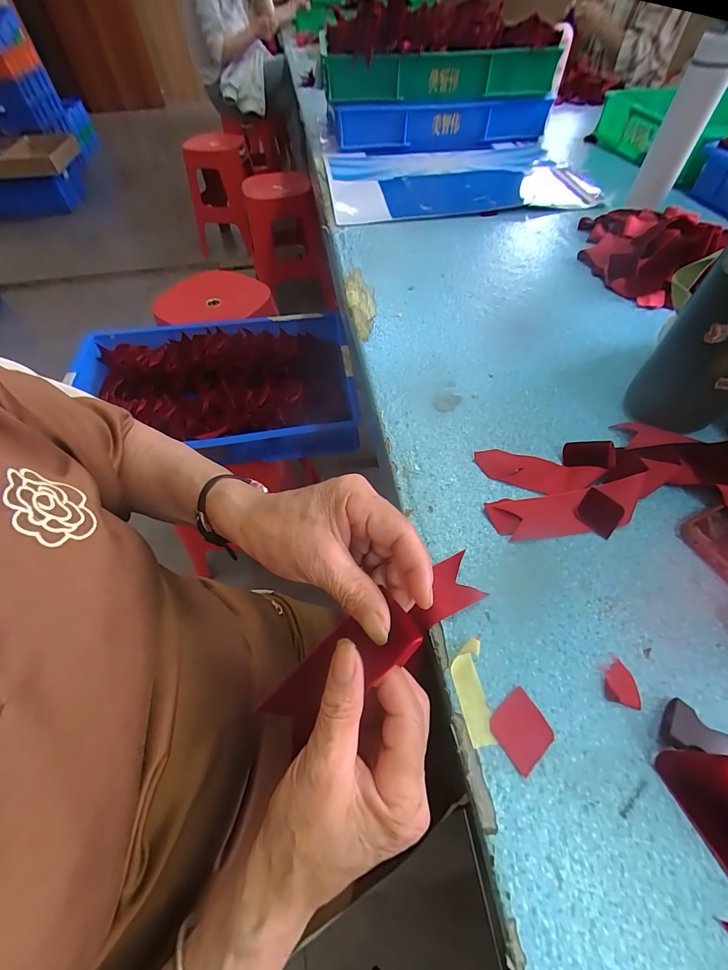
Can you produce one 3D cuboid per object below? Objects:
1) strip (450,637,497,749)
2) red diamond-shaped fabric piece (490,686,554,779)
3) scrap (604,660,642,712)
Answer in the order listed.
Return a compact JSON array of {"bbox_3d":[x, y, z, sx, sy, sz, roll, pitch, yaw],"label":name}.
[{"bbox_3d":[0.072,0.136,0.243,0.021,0.017,0.059,-3,55,0],"label":"strip"},{"bbox_3d":[0.101,0.157,0.236,0.035,0.004,0.033,-35,61,-21],"label":"red diamond-shaped fabric piece"},{"bbox_3d":[0.175,0.134,0.250,0.021,0.004,0.028,13,56,11],"label":"scrap"}]

